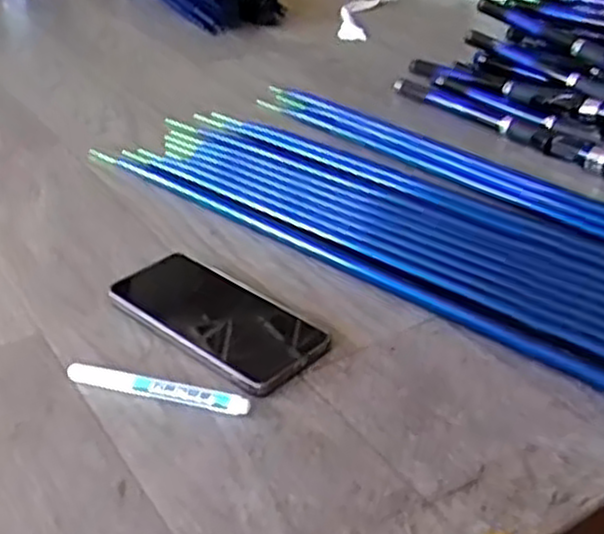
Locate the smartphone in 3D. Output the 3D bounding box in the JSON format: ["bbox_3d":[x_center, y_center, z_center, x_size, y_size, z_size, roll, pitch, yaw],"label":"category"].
[{"bbox_3d":[-0.062,0.033,0.567,0.164,0.016,0.083,25,41,33],"label":"smartphone"}]

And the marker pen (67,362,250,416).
[{"bbox_3d":[-0.092,0.076,0.498,0.120,0.012,0.012,8,34,13],"label":"marker pen"}]

